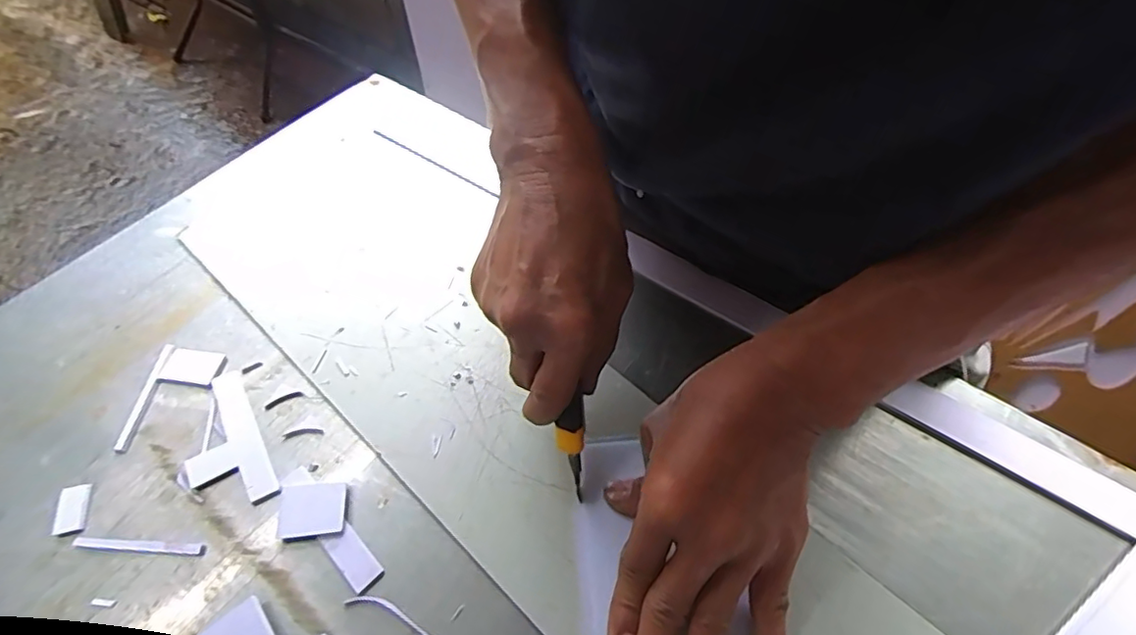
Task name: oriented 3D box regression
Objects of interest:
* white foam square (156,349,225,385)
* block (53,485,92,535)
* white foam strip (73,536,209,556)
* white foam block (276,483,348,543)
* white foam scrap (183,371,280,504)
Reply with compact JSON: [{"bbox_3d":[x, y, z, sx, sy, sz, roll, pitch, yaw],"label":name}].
[{"bbox_3d":[-0.249,0.031,0.388,0.037,0.004,0.024,7,56,5],"label":"white foam square"},{"bbox_3d":[-0.285,0.109,0.337,0.015,0.004,0.027,-11,56,-7],"label":"block"},{"bbox_3d":[-0.237,0.125,0.323,0.073,0.004,0.006,3,56,3],"label":"white foam strip"},{"bbox_3d":[-0.145,0.108,0.332,0.038,0.004,0.029,-7,56,-4],"label":"white foam block"},{"bbox_3d":[-0.211,0.077,0.359,0.042,0.004,0.093,-27,60,-17],"label":"white foam scrap"}]

